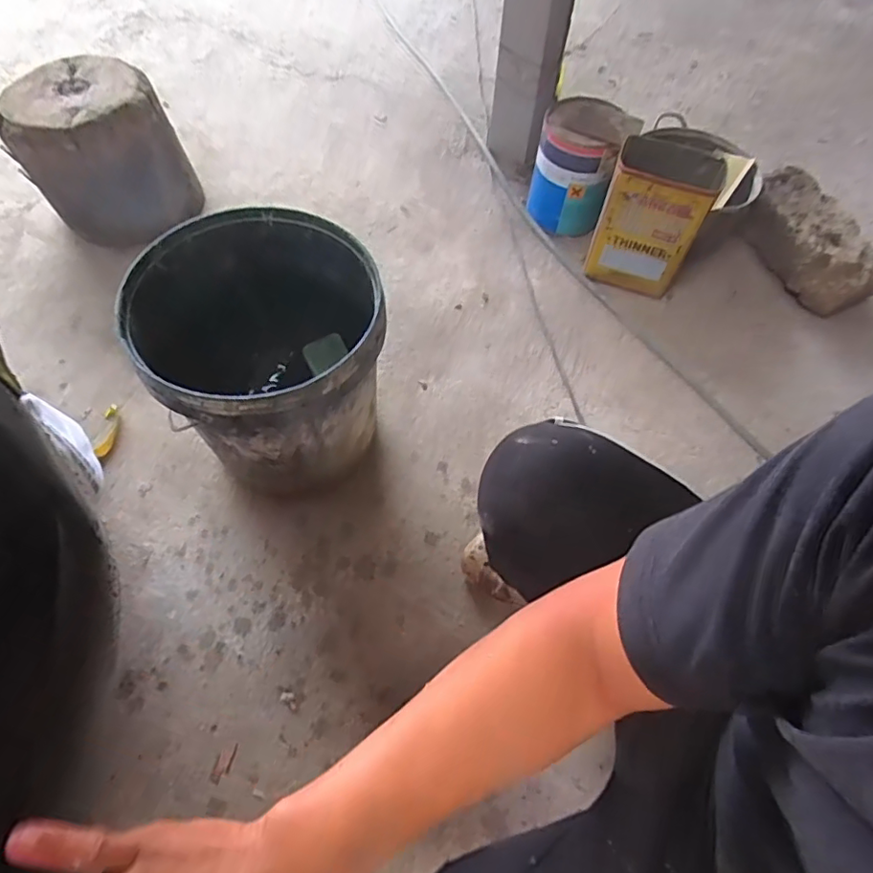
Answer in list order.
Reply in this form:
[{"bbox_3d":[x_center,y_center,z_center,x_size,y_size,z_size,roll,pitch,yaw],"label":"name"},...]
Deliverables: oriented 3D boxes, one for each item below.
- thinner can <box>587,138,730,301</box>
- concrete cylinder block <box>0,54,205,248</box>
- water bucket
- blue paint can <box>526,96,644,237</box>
[{"bbox_3d":[0.402,-0.410,1.073,0.184,0.264,0.114,19,62,6],"label":"thinner can"},{"bbox_3d":[-0.640,-0.539,1.072,0.248,0.242,0.259,41,66,17],"label":"concrete cylinder block"},{"bbox_3d":[-0.232,-0.096,0.794,0.301,0.292,0.291,2,61,-3],"label":"water bucket"},{"bbox_3d":[0.293,-0.555,1.168,0.174,0.232,0.153,16,62,5],"label":"blue paint can"}]

